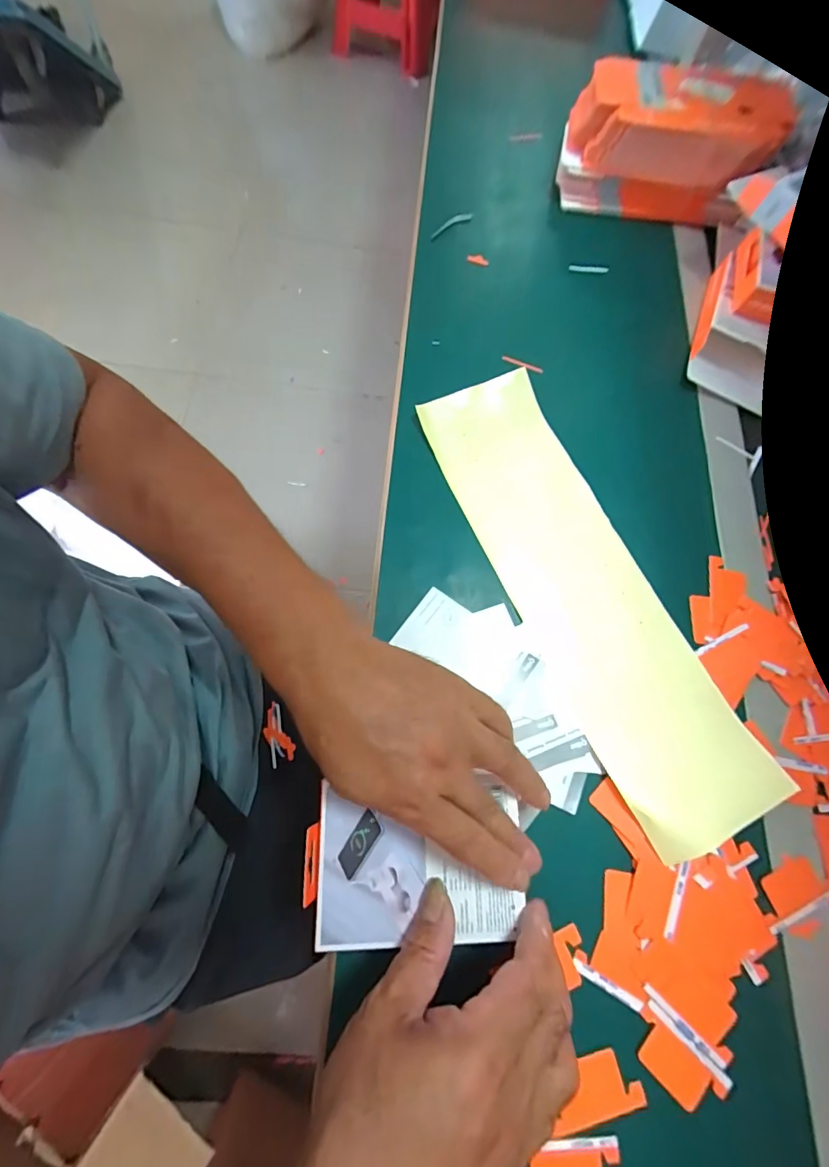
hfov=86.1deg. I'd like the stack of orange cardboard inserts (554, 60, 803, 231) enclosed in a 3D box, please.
[{"bbox_3d":[0.263,-0.456,0.458,0.207,0.112,0.087,9,71,1],"label":"stack of orange cardboard inserts"}]

